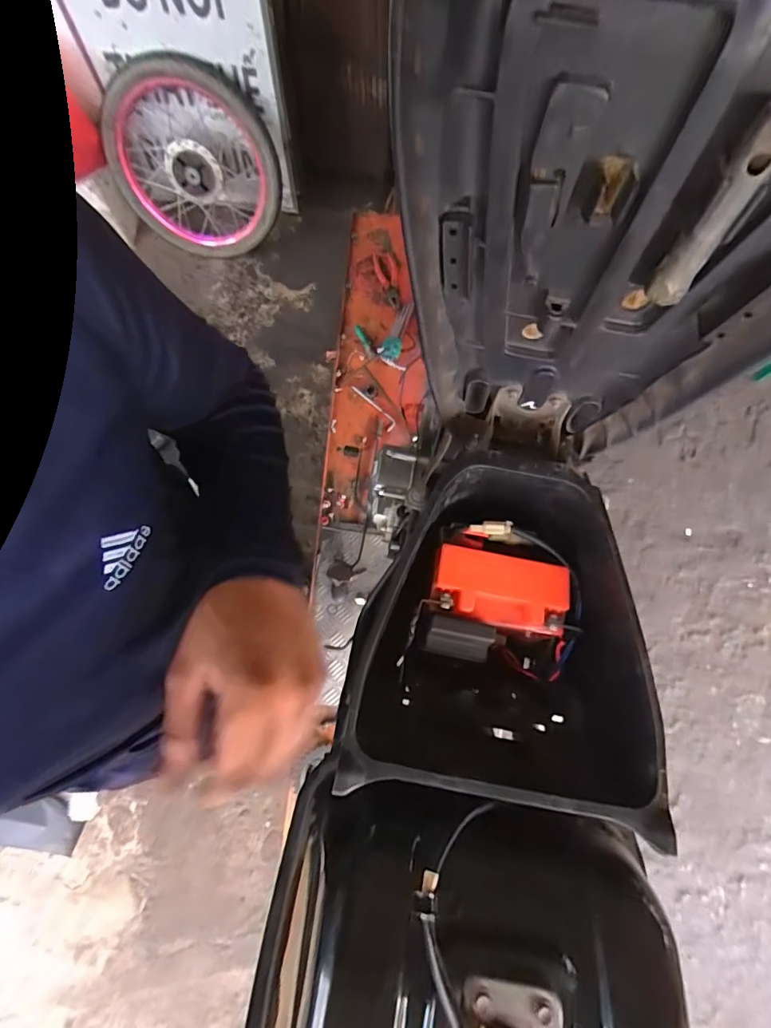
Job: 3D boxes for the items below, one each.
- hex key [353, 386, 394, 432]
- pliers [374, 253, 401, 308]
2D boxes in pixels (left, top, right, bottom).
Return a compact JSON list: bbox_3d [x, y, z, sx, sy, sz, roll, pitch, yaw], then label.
[{"bbox_3d":[-0.026,-0.272,1.160,0.033,0.010,0.153,-36,79,-9],"label":"hex key"},{"bbox_3d":[0.005,-0.631,1.234,0.061,0.031,0.152,-6,77,-4],"label":"pliers"}]

